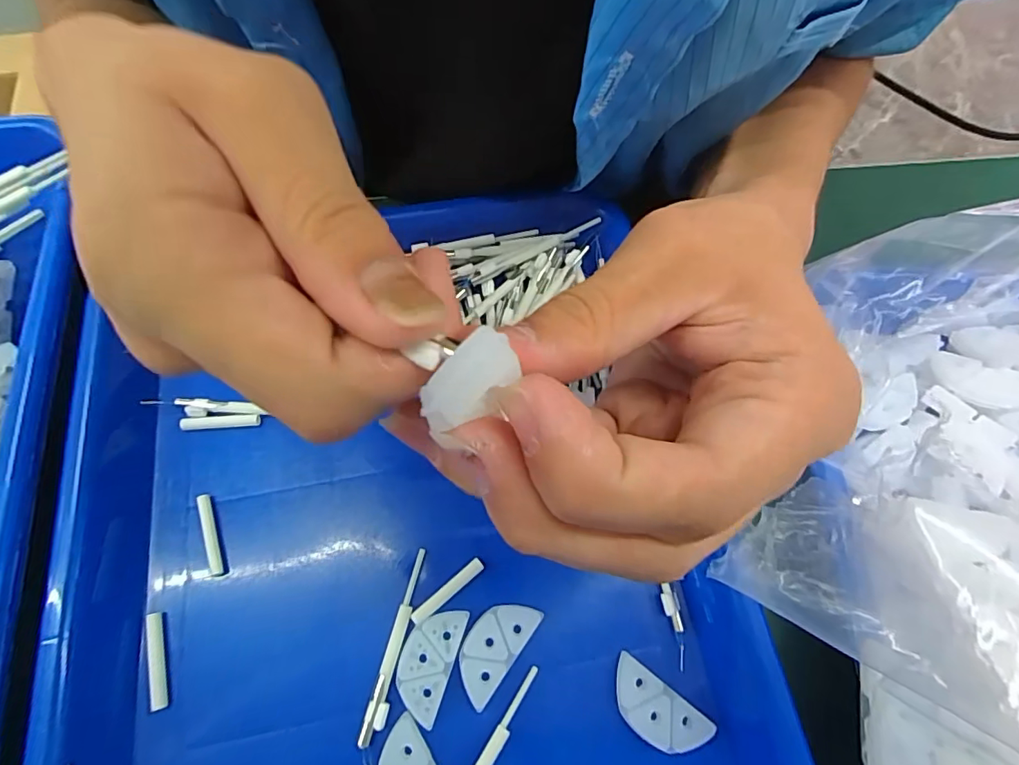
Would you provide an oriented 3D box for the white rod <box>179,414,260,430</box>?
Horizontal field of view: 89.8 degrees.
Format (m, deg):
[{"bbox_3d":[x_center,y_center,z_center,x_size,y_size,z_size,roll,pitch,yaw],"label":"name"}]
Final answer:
[{"bbox_3d":[-0.129,0.017,0.229,0.033,0.005,0.005,-4,69,-3],"label":"white rod"}]

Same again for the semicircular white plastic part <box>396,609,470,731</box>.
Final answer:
[{"bbox_3d":[-0.032,0.105,0.194,0.020,0.004,0.039,18,69,5],"label":"semicircular white plastic part"}]

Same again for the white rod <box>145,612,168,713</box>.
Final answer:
[{"bbox_3d":[-0.134,0.105,0.193,0.005,0.005,0.033,-16,70,-8],"label":"white rod"}]

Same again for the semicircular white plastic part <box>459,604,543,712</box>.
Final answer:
[{"bbox_3d":[-0.007,0.101,0.196,0.020,0.004,0.038,35,72,11],"label":"semicircular white plastic part"}]

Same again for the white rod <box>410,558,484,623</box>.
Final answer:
[{"bbox_3d":[-0.025,0.083,0.204,0.034,0.004,0.006,-37,74,-14],"label":"white rod"}]

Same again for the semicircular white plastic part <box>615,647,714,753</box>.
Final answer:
[{"bbox_3d":[0.054,0.121,0.190,0.037,0.006,0.019,36,72,12],"label":"semicircular white plastic part"}]

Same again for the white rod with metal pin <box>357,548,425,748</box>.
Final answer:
[{"bbox_3d":[-0.043,0.100,0.197,0.008,0.004,0.068,15,69,4],"label":"white rod with metal pin"}]

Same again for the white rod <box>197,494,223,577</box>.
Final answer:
[{"bbox_3d":[-0.124,0.063,0.211,0.004,0.005,0.034,-20,71,-9],"label":"white rod"}]

